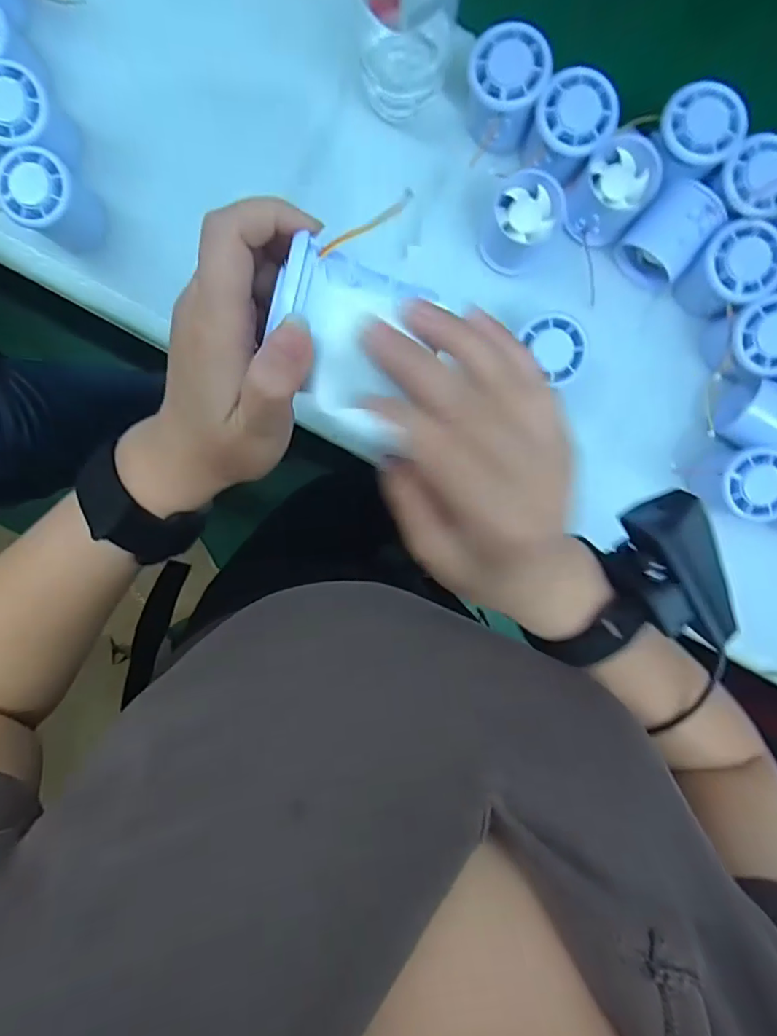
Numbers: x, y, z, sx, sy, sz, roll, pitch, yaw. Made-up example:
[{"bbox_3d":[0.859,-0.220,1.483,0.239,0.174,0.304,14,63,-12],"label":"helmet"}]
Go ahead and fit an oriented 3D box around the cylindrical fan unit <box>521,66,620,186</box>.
[{"bbox_3d":[0.135,-0.288,0.387,0.056,0.050,0.055,0,96,1],"label":"cylindrical fan unit"}]

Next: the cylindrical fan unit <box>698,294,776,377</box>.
[{"bbox_3d":[0.281,-0.136,0.402,0.056,0.058,0.054,0,96,1],"label":"cylindrical fan unit"}]

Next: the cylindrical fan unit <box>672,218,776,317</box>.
[{"bbox_3d":[0.259,-0.188,0.395,0.051,0.051,0.054,0,96,1],"label":"cylindrical fan unit"}]

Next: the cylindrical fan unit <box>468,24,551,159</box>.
[{"bbox_3d":[0.086,-0.316,0.383,0.053,0.050,0.055,0,96,1],"label":"cylindrical fan unit"}]

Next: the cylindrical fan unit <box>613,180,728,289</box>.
[{"bbox_3d":[0.214,-0.217,0.396,0.052,0.048,0.066,35,112,3],"label":"cylindrical fan unit"}]

